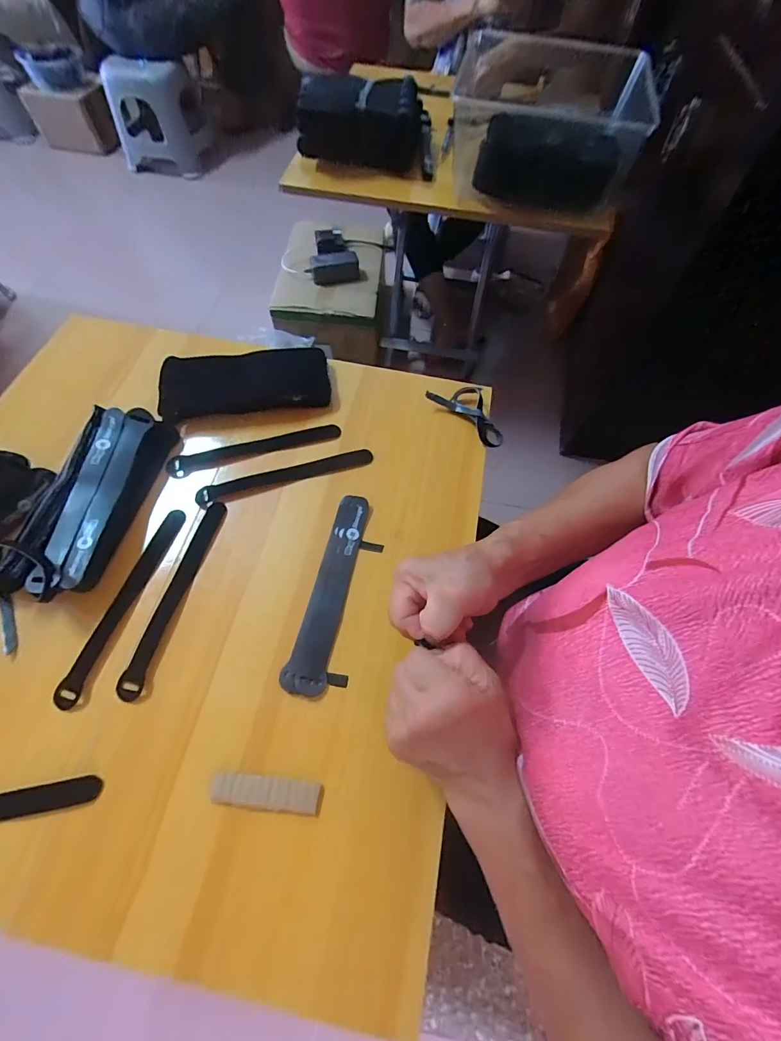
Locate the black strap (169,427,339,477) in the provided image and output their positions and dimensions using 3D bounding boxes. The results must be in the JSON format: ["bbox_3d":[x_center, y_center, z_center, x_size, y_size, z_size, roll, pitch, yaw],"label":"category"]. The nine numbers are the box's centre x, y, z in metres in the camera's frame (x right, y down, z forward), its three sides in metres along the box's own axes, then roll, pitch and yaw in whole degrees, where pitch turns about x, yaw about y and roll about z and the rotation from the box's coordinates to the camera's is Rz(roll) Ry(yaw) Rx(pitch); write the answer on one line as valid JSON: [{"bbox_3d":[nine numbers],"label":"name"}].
[{"bbox_3d":[-0.158,-0.085,0.468,0.197,0.007,0.025,-14,64,-8],"label":"black strap"}]

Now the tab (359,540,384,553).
[{"bbox_3d":[-0.019,0.027,0.419,0.024,0.004,0.009,10,63,4],"label":"tab"}]

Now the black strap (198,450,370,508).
[{"bbox_3d":[-0.117,-0.051,0.454,0.195,0.008,0.023,-16,64,-9],"label":"black strap"}]

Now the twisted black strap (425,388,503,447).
[{"bbox_3d":[0.103,-0.138,0.496,0.106,0.013,0.060,41,69,18],"label":"twisted black strap"}]

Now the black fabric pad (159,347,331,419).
[{"bbox_3d":[-0.176,-0.173,0.494,0.195,0.026,0.080,-8,64,-5],"label":"black fabric pad"}]

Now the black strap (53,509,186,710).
[{"bbox_3d":[-0.259,0.077,0.394,0.024,0.010,0.197,15,64,6],"label":"black strap"}]

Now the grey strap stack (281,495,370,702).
[{"bbox_3d":[-0.059,0.066,0.399,0.042,0.013,0.200,12,63,5],"label":"grey strap stack"}]

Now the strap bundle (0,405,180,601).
[{"bbox_3d":[-0.302,-0.023,0.414,0.098,0.053,0.212,9,63,4],"label":"strap bundle"}]

